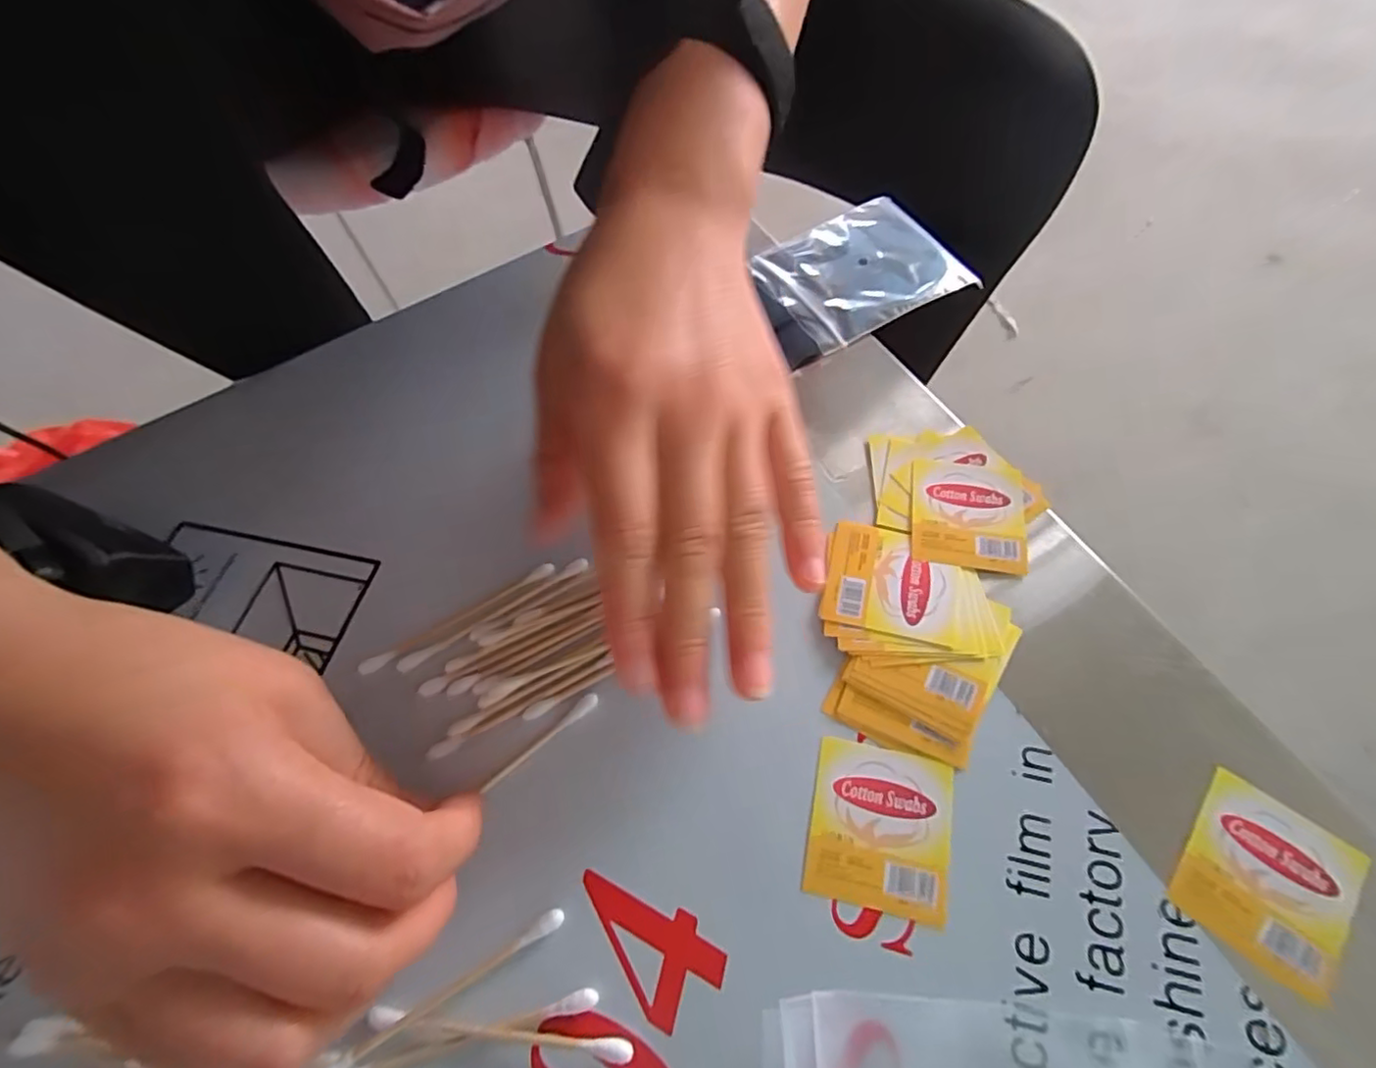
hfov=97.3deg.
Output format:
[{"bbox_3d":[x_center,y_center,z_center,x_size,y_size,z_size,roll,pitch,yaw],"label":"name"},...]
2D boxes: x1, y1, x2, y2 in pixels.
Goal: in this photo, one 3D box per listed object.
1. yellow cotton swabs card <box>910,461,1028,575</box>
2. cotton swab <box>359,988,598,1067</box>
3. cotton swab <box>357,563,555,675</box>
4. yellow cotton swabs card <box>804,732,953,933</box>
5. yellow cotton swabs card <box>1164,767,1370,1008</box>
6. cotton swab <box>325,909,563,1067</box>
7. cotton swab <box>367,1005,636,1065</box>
[{"bbox_3d":[0.101,-0.008,0.219,0.039,0.004,0.043,8,65,8],"label":"yellow cotton swabs card"},{"bbox_3d":[-0.058,0.131,0.156,0.068,0.004,0.005,-16,63,-4],"label":"cotton swab"},{"bbox_3d":[-0.079,0.029,0.211,0.071,0.004,0.005,-30,65,-11],"label":"cotton swab"},{"bbox_3d":[0.056,0.085,0.176,0.040,0.004,0.042,10,64,9],"label":"yellow cotton swabs card"},{"bbox_3d":[0.159,0.094,0.165,0.039,0.004,0.043,33,71,18],"label":"yellow cotton swabs card"},{"bbox_3d":[-0.066,0.123,0.160,0.071,0.005,0.004,-30,65,-11],"label":"cotton swab"},{"bbox_3d":[-0.049,0.130,0.157,0.070,0.004,0.005,3,64,5],"label":"cotton swab"}]

